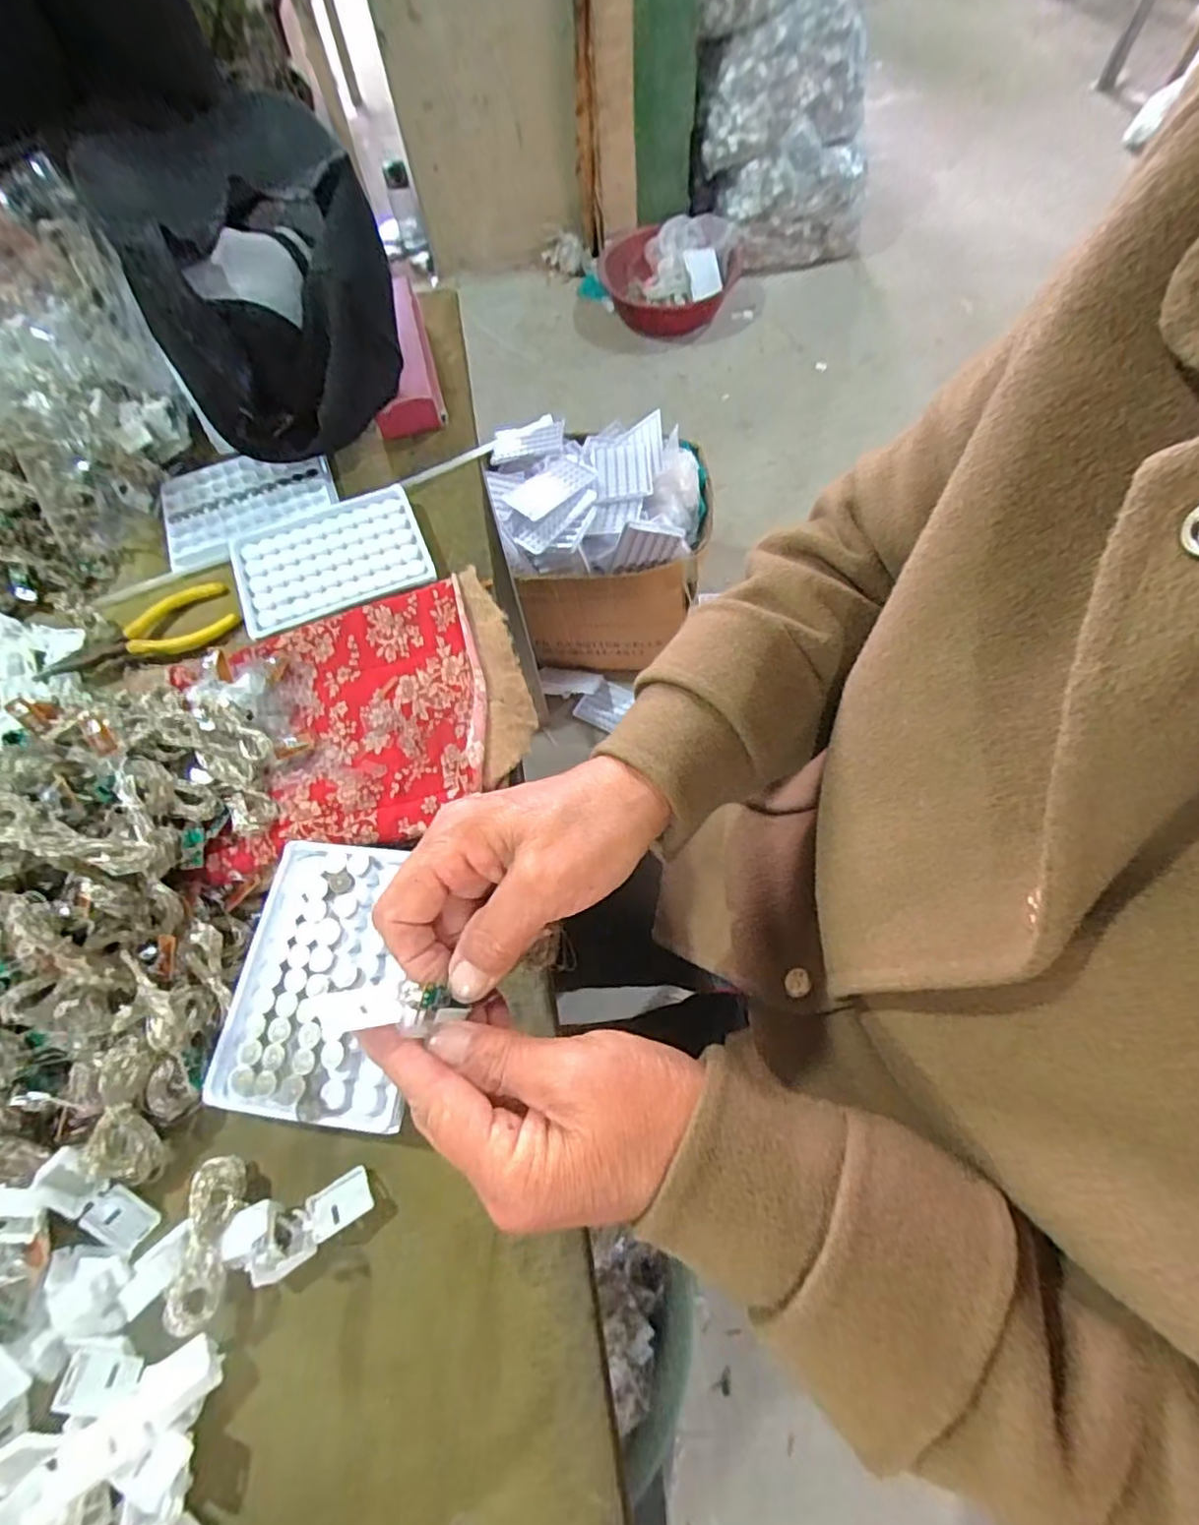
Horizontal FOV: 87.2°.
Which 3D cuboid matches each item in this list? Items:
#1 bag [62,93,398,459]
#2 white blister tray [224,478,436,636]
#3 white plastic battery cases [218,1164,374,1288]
[{"bbox_3d":[-0.251,-0.357,0.479,0.170,0.141,0.224,-31,67,-11],"label":"bag"},{"bbox_3d":[-0.190,-0.145,0.443,0.130,0.008,0.099,-22,66,-7],"label":"white blister tray"},{"bbox_3d":[-0.133,0.205,0.279,0.061,0.018,0.030,-22,66,-8],"label":"white plastic battery cases"}]

